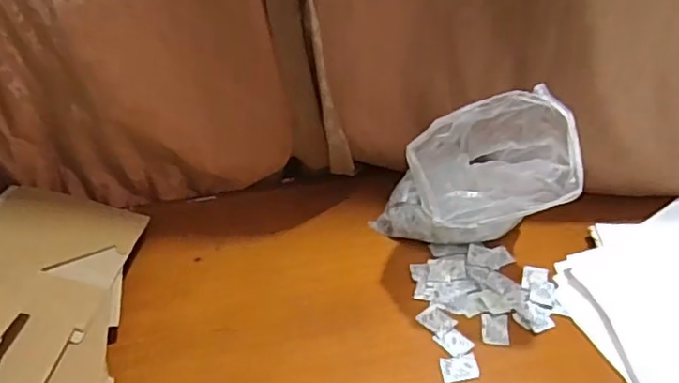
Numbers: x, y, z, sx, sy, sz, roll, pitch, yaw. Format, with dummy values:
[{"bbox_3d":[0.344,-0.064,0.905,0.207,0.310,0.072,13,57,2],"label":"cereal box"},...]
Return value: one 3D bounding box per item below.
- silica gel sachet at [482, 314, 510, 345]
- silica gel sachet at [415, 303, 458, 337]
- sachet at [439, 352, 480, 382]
[{"bbox_3d":[0.181,0.159,0.684,0.030,0.005,0.039,4,42,7],"label":"silica gel sachet"},{"bbox_3d":[0.115,0.150,0.696,0.033,0.004,0.039,-32,49,-29],"label":"silica gel sachet"},{"bbox_3d":[0.132,0.193,0.650,0.040,0.004,0.029,-7,41,-6],"label":"sachet"}]

